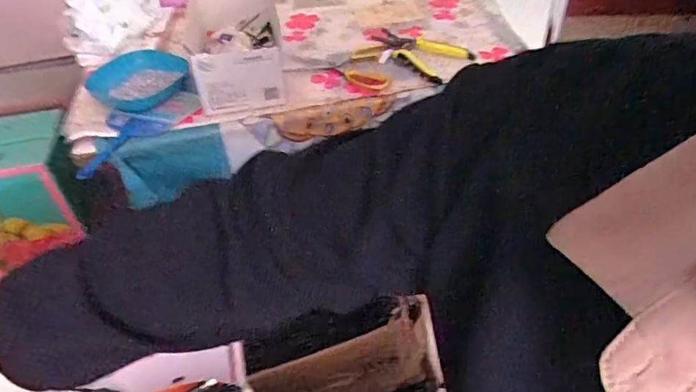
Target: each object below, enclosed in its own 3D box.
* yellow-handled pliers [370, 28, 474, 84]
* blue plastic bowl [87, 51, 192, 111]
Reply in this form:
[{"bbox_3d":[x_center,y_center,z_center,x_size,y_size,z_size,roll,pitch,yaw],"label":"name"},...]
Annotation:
[{"bbox_3d":[0.109,-0.243,0.829,0.167,0.024,0.095,30,53,29],"label":"yellow-handled pliers"},{"bbox_3d":[-0.315,-0.178,0.783,0.107,0.035,0.135,15,47,17],"label":"blue plastic bowl"}]

